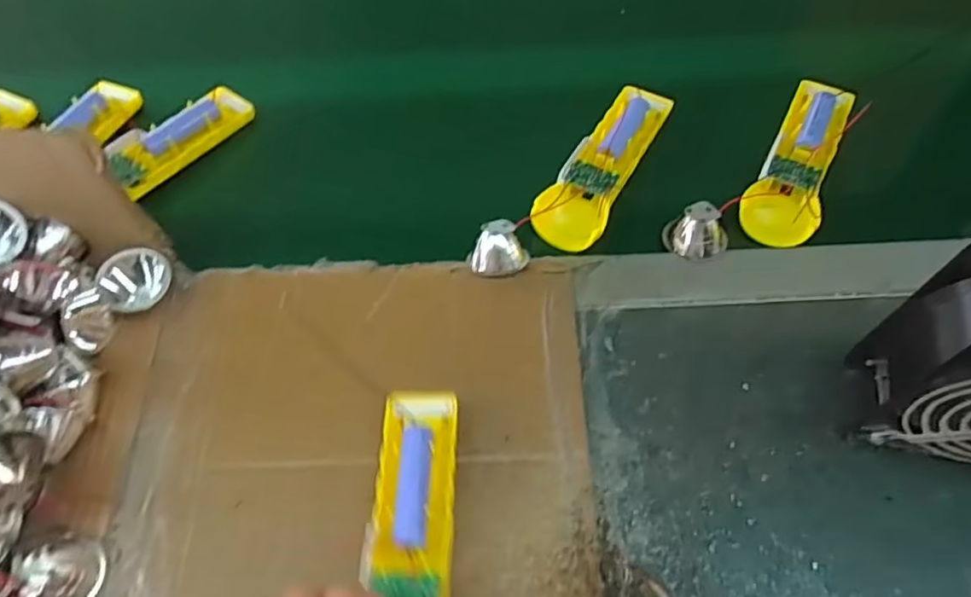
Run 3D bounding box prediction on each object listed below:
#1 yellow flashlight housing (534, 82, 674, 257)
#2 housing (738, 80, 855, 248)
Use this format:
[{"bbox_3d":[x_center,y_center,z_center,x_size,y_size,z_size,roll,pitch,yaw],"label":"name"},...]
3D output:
[{"bbox_3d":[0.086,-0.102,0.475,0.051,0.024,0.148,25,64,16],"label":"yellow flashlight housing"},{"bbox_3d":[0.225,-0.098,0.468,0.050,0.042,0.144,26,67,14],"label":"housing"}]

